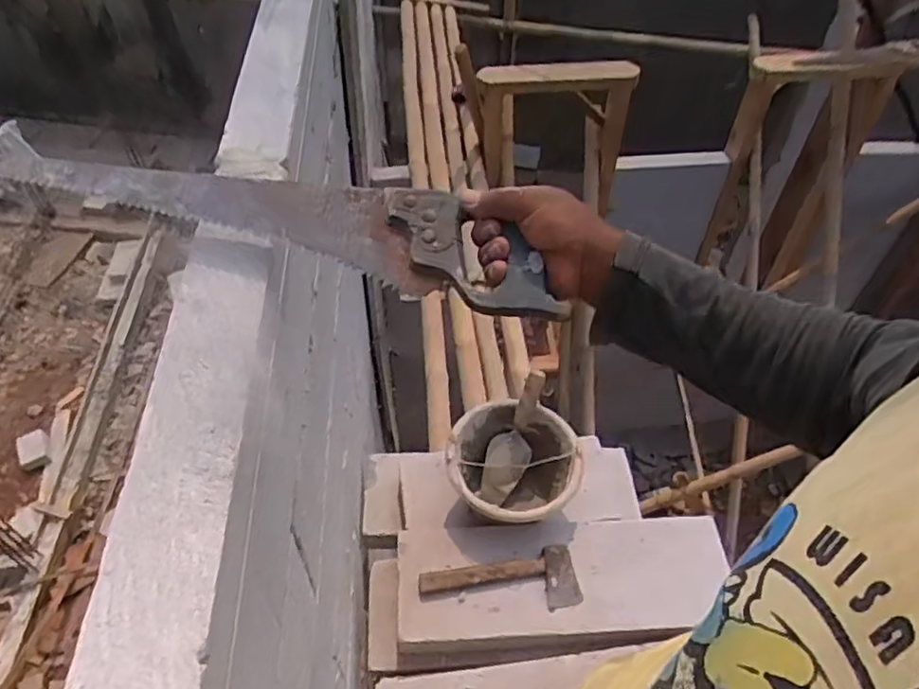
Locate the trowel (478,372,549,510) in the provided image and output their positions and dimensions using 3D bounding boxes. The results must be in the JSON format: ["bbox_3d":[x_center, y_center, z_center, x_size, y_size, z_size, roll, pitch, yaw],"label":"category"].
[{"bbox_3d":[0.114,0.175,1.276,0.075,0.050,0.254,21,96,16],"label":"trowel"}]

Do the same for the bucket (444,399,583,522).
[{"bbox_3d":[0.098,0.251,1.247,0.234,0.173,0.251,1,49,-1],"label":"bucket"}]

